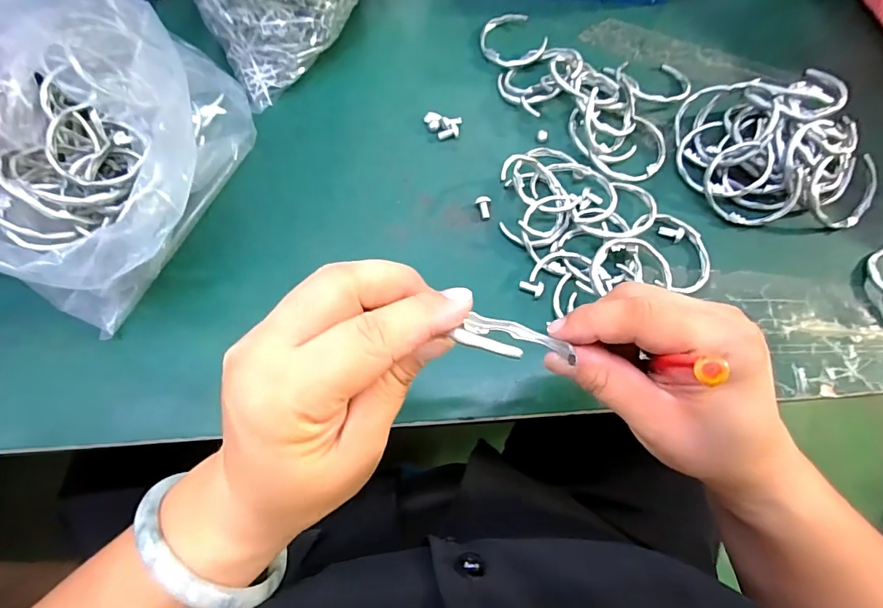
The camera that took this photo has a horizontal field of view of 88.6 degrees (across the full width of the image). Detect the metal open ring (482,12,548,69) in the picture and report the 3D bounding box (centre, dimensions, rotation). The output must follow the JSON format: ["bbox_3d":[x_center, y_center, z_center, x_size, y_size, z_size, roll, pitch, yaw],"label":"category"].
[{"bbox_3d":[0.068,-0.248,0.423,0.061,0.009,0.063,2,70,9],"label":"metal open ring"}]

